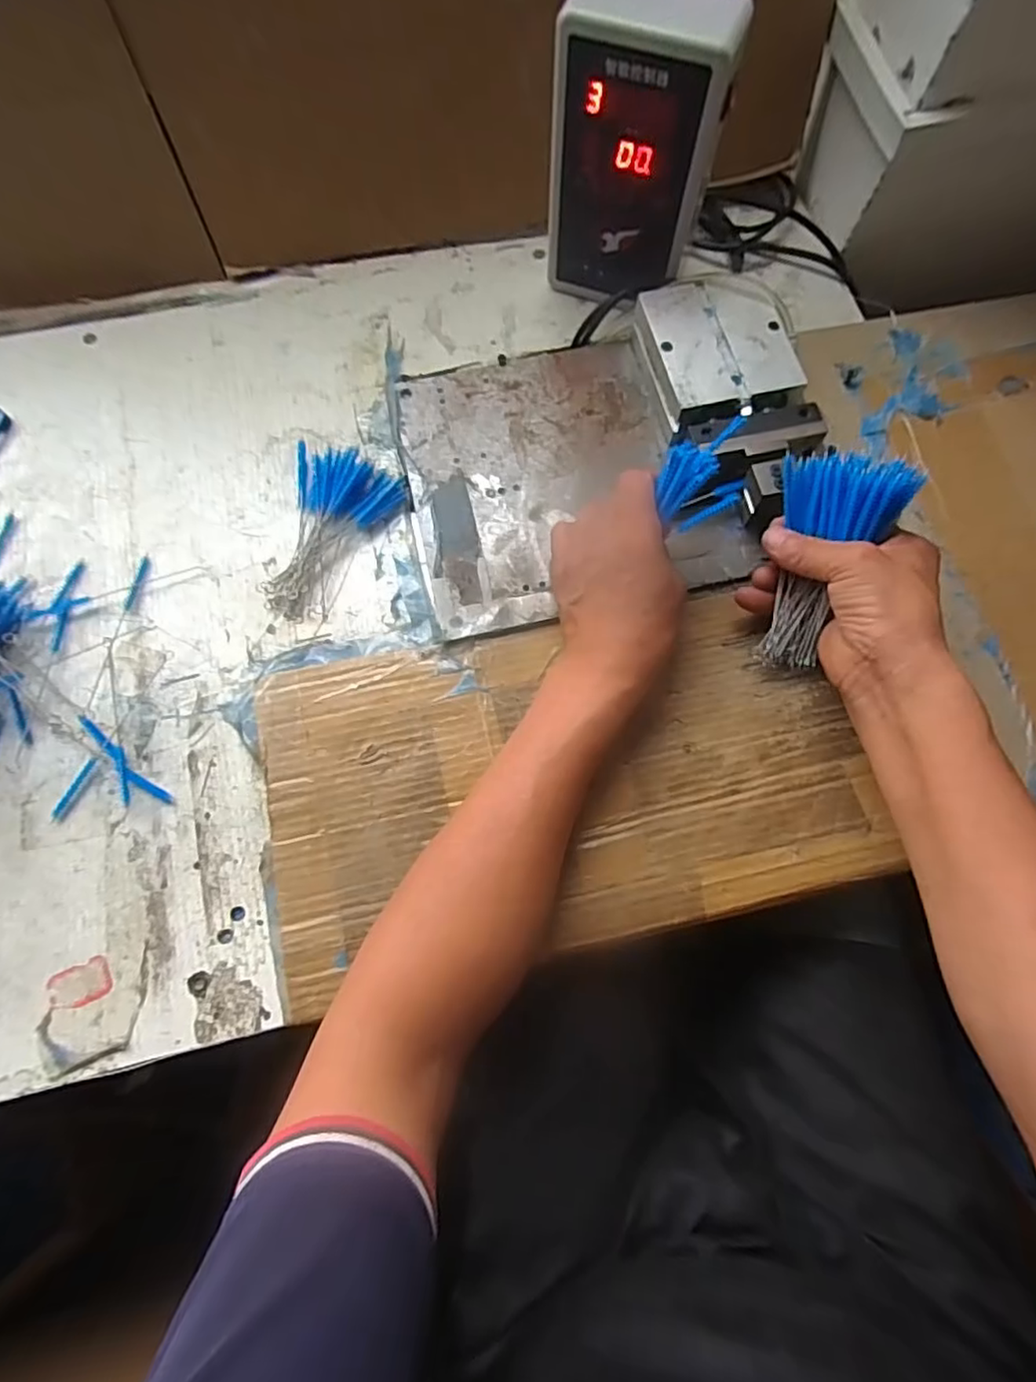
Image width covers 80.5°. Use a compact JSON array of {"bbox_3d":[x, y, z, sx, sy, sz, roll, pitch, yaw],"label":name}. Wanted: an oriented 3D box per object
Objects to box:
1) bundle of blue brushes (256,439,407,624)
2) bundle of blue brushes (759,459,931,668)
[{"bbox_3d":[-0.144,-0.117,0.447,0.080,0.017,0.132,19,73,7],"label":"bundle of blue brushes"},{"bbox_3d":[0.202,-0.080,0.391,0.082,0.039,0.132,9,105,44],"label":"bundle of blue brushes"}]

